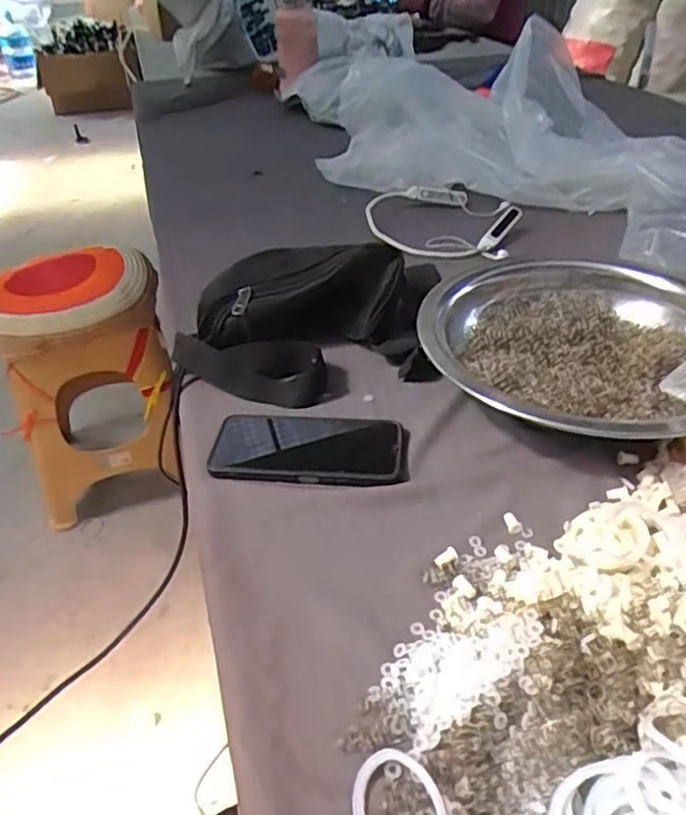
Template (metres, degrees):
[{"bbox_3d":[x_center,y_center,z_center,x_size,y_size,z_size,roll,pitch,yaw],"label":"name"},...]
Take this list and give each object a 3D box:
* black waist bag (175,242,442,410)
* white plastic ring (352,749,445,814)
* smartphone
[{"bbox_3d":[-0.033,-0.103,0.677,0.248,0.087,0.213,1,38,4],"label":"black waist bag"},{"bbox_3d":[0.028,0.209,0.339,0.046,0.007,0.055,-18,46,2],"label":"white plastic ring"},{"bbox_3d":[-0.031,0.033,0.565,0.160,0.013,0.076,3,38,6],"label":"smartphone"}]

